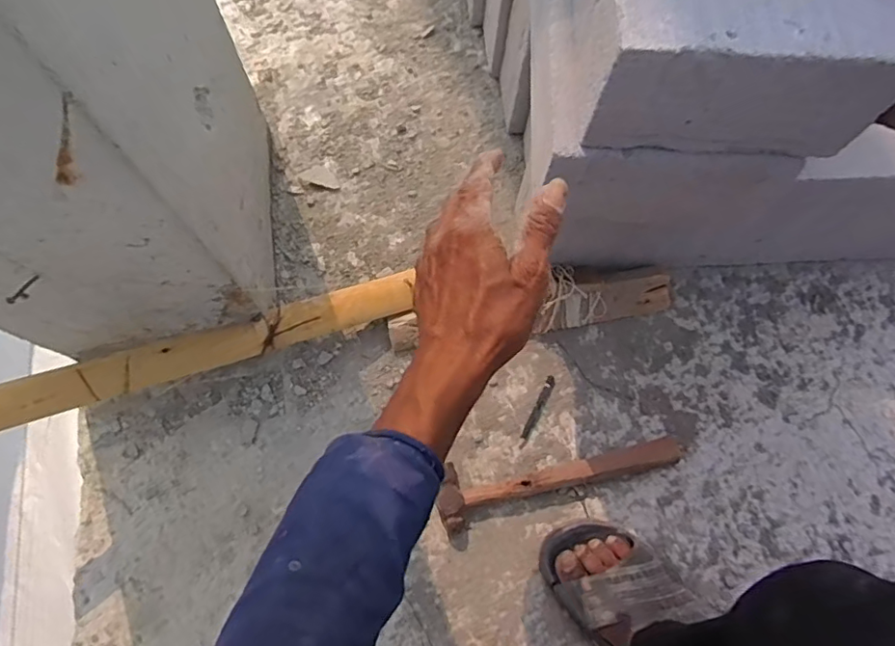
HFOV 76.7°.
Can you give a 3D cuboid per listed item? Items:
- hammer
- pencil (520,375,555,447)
[{"bbox_3d":[0.129,0.174,0.642,0.278,0.031,0.064,-11,72,-5],"label":"hammer"},{"bbox_3d":[0.106,0.104,0.670,0.012,0.008,0.091,26,73,7],"label":"pencil"}]

